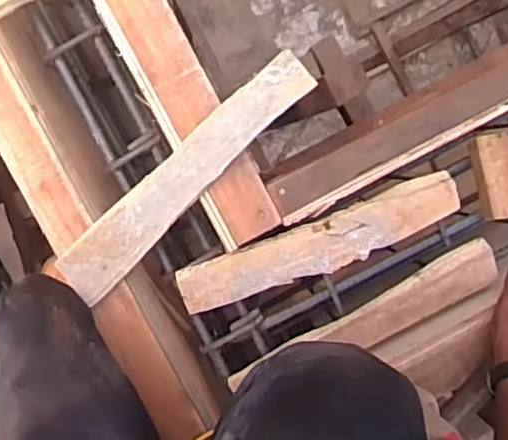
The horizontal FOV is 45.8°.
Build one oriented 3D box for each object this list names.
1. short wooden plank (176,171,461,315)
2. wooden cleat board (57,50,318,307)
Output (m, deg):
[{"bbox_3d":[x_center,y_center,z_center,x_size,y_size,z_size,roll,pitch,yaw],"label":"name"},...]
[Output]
[{"bbox_3d":[0.080,0.032,0.712,0.341,0.017,0.062,-20,95,-2],"label":"short wooden plank"},{"bbox_3d":[-0.075,-0.050,0.657,0.341,0.013,0.060,-45,95,0],"label":"wooden cleat board"}]

